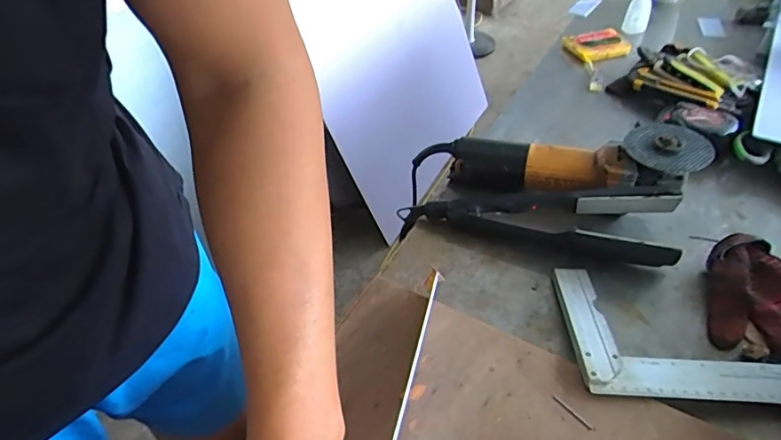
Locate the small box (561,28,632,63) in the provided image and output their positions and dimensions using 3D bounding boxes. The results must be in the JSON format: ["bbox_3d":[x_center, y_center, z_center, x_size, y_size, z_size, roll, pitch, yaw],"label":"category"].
[{"bbox_3d":[0.365,-0.305,0.894,0.104,0.020,0.090,-10,43,-3],"label":"small box"}]

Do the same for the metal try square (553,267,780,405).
[{"bbox_3d":[0.293,0.095,0.469,0.251,0.014,0.143,0,43,4],"label":"metal try square"}]

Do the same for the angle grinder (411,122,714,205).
[{"bbox_3d":[0.180,-0.064,0.607,0.340,0.067,0.099,-1,41,24],"label":"angle grinder"}]

